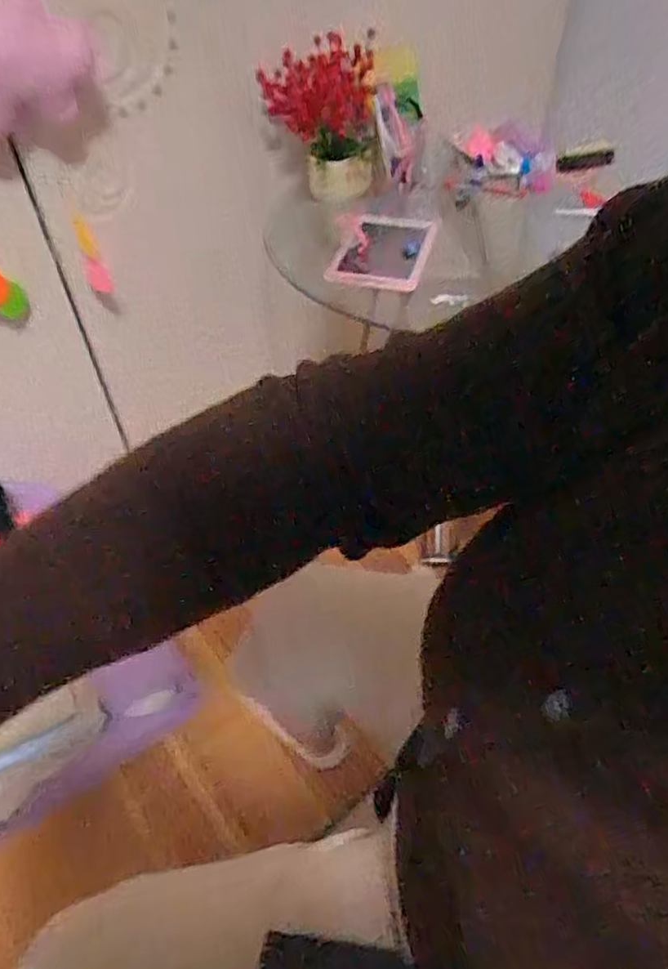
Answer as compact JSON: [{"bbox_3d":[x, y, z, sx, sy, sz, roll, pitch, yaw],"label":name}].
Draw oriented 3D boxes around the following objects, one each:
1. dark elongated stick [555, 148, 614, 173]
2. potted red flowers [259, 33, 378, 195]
[{"bbox_3d":[0.431,-0.558,1.055,0.116,0.023,0.020,-15,49,-11],"label":"dark elongated stick"},{"bbox_3d":[-0.023,-0.578,0.983,0.171,0.205,0.176,1,48,3],"label":"potted red flowers"}]

